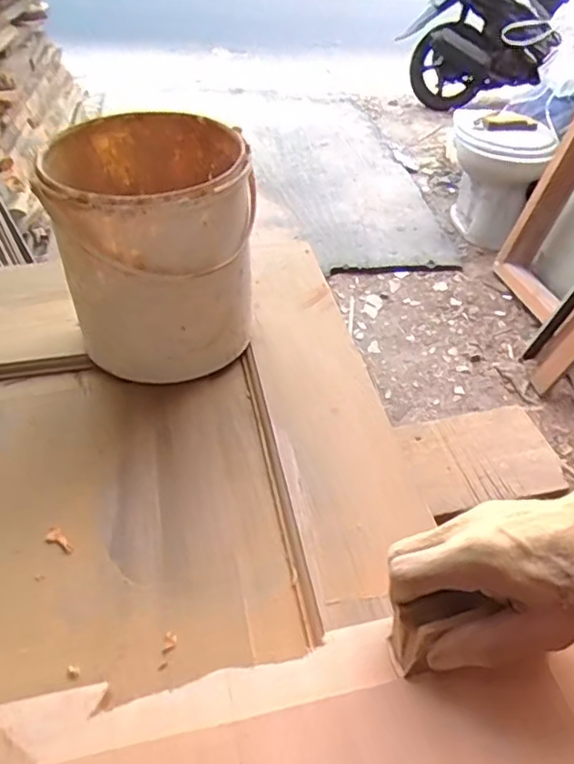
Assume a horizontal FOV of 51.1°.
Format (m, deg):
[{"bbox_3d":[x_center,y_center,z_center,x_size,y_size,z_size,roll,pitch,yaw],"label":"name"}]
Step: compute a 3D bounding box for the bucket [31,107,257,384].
[{"bbox_3d":[-0.117,-0.120,0.559,0.170,0.189,0.170,-8,44,-8],"label":"bucket"}]

